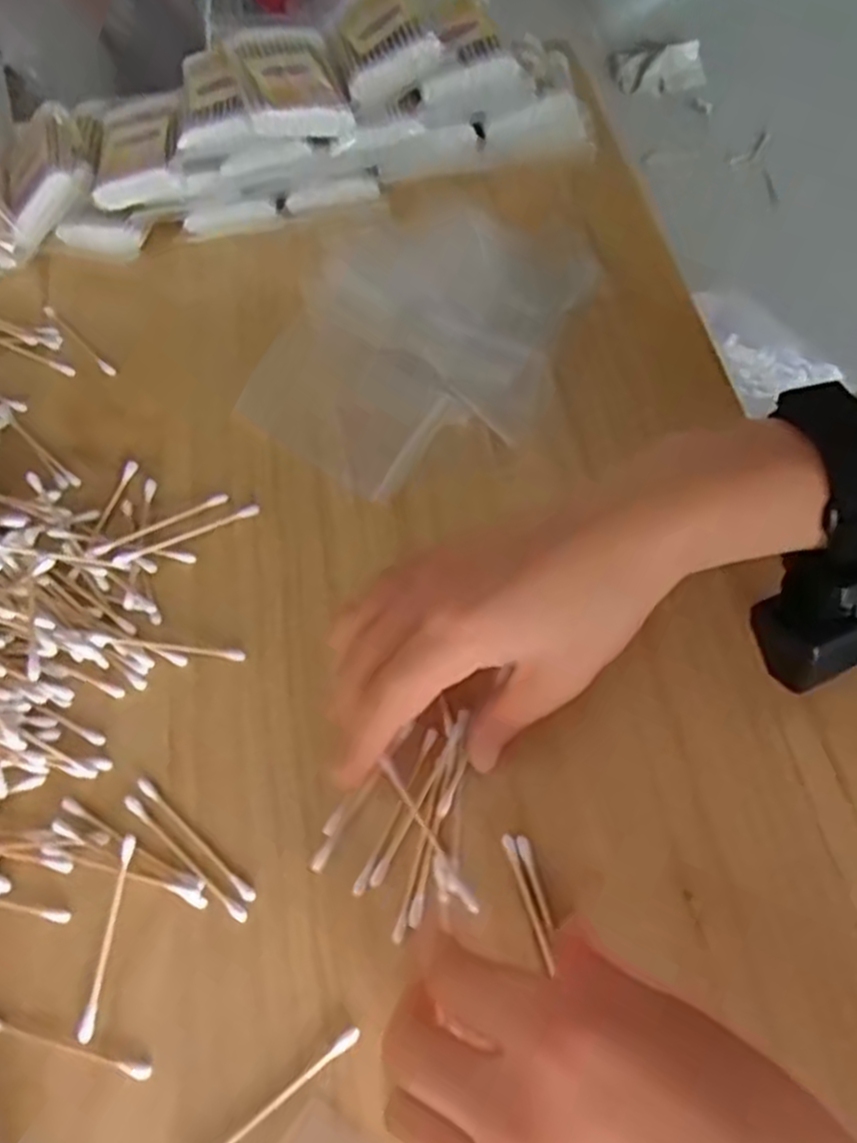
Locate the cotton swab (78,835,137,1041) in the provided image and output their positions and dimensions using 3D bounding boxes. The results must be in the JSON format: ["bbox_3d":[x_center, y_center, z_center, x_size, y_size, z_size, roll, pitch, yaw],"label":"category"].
[{"bbox_3d":[-0.123,0.138,0.303,0.006,0.004,0.070,2,64,6],"label":"cotton swab"}]

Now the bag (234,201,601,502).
[{"bbox_3d":[-0.006,-0.133,0.434,0.147,0.007,0.202,20,68,15],"label":"bag"}]

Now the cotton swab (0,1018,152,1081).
[{"bbox_3d":[-0.135,0.173,0.290,0.071,0.004,0.005,11,66,11],"label":"cotton swab"}]

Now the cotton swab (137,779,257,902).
[{"bbox_3d":[-0.094,0.107,0.319,0.070,0.004,0.005,37,73,20],"label":"cotton swab"}]

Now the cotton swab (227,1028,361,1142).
[{"bbox_3d":[-0.053,0.185,0.276,0.071,0.004,0.005,-37,66,-12],"label":"cotton swab"}]

